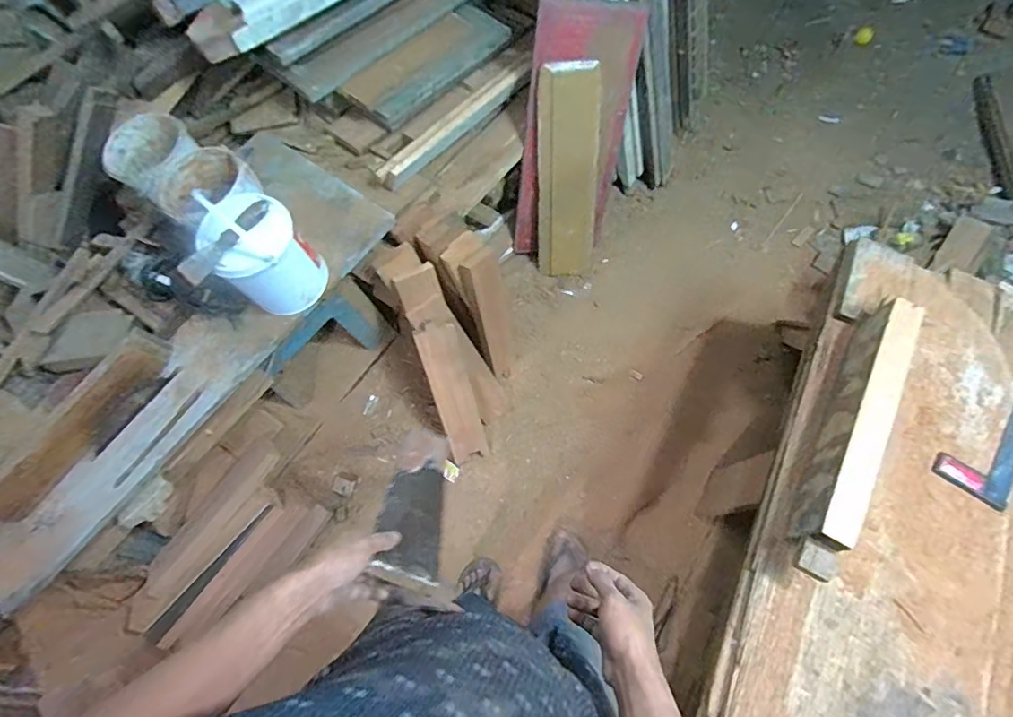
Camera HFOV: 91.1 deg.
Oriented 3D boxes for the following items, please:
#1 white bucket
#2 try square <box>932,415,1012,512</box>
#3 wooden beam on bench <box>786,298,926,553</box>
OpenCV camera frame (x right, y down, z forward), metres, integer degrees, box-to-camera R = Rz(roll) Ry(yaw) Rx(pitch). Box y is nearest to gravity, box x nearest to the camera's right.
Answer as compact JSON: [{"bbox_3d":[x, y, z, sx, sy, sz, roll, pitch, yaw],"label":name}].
[{"bbox_3d":[-0.499,-0.221,1.050,0.174,0.225,0.190,-31,72,-10],"label":"white bucket"},{"bbox_3d":[0.919,0.128,0.930,0.119,0.025,0.303,37,75,13],"label":"try square"},{"bbox_3d":[0.607,0.107,0.871,0.069,0.131,0.475,28,73,11],"label":"wooden beam on bench"}]

